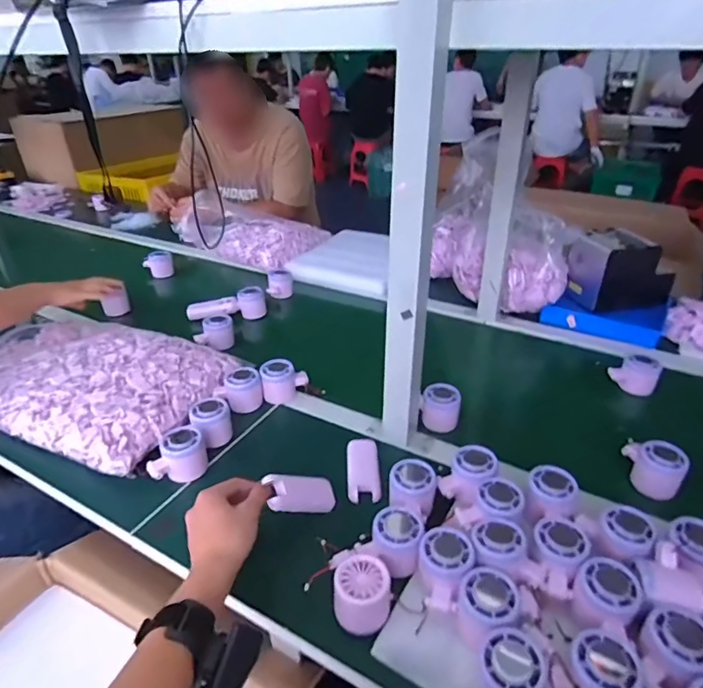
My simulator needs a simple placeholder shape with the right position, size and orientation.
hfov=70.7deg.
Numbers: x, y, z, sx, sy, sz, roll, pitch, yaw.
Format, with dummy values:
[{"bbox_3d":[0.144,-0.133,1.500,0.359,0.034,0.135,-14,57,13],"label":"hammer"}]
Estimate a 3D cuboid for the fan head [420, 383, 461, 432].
[{"bbox_3d":[0.137,0.098,0.762,0.058,0.056,0.048,8,32,15],"label":"fan head"}]

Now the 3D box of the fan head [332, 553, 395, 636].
[{"bbox_3d":[0.011,0.251,0.496,0.057,0.054,0.050,-2,31,-1],"label":"fan head"}]

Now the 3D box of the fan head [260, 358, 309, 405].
[{"bbox_3d":[-0.111,0.059,0.821,0.076,0.052,0.051,-12,32,-18],"label":"fan head"}]

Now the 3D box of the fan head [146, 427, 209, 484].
[{"bbox_3d":[-0.236,0.151,0.671,0.076,0.056,0.056,-12,32,-17],"label":"fan head"}]

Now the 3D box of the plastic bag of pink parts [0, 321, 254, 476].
[{"bbox_3d":[-0.464,0.038,0.832,0.489,0.062,0.274,13,33,22],"label":"plastic bag of pink parts"}]

